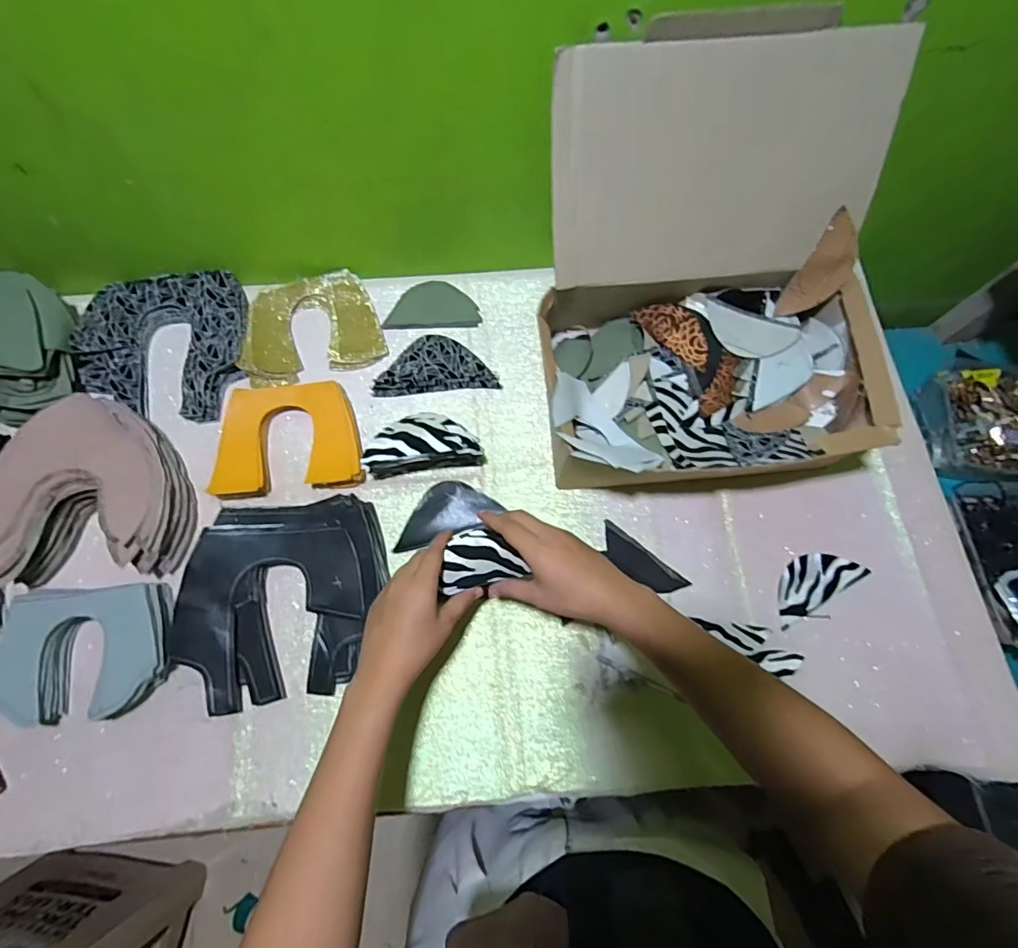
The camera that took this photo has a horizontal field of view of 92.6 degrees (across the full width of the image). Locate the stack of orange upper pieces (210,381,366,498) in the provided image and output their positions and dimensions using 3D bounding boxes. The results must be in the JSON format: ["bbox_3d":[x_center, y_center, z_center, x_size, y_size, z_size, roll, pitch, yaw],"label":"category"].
[{"bbox_3d":[-0.247,-0.039,0.544,0.155,0.035,0.117,-6,72,-4],"label":"stack of orange upper pieces"}]

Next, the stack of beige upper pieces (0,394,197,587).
[{"bbox_3d":[-0.437,0.016,0.511,0.174,0.054,0.180,-3,71,-3],"label":"stack of beige upper pieces"}]

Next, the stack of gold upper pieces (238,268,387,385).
[{"bbox_3d":[-0.245,-0.186,0.595,0.160,0.022,0.134,-17,73,-7],"label":"stack of gold upper pieces"}]

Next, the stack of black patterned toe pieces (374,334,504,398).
[{"bbox_3d":[-0.089,-0.135,0.594,0.147,0.012,0.071,-4,71,-3],"label":"stack of black patterned toe pieces"}]

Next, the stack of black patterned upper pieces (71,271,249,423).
[{"bbox_3d":[-0.408,-0.151,0.580,0.184,0.028,0.182,-8,72,-4],"label":"stack of black patterned upper pieces"}]

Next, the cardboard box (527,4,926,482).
[{"bbox_3d":[0.204,-0.175,0.483,0.332,0.253,0.334,0,71,-2],"label":"cardboard box"}]

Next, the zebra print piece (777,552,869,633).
[{"bbox_3d":[0.325,0.121,0.520,0.104,0.011,0.060,-43,78,-14],"label":"zebra print piece"}]

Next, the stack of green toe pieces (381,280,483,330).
[{"bbox_3d":[-0.098,-0.213,0.617,0.116,0.011,0.058,-5,72,-3],"label":"stack of green toe pieces"}]

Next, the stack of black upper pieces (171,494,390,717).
[{"bbox_3d":[-0.227,0.126,0.494,0.196,0.039,0.190,-7,72,-4],"label":"stack of black upper pieces"}]

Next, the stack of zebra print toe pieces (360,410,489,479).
[{"bbox_3d":[-0.094,-0.031,0.537,0.123,0.059,0.051,-9,72,-5],"label":"stack of zebra print toe pieces"}]

